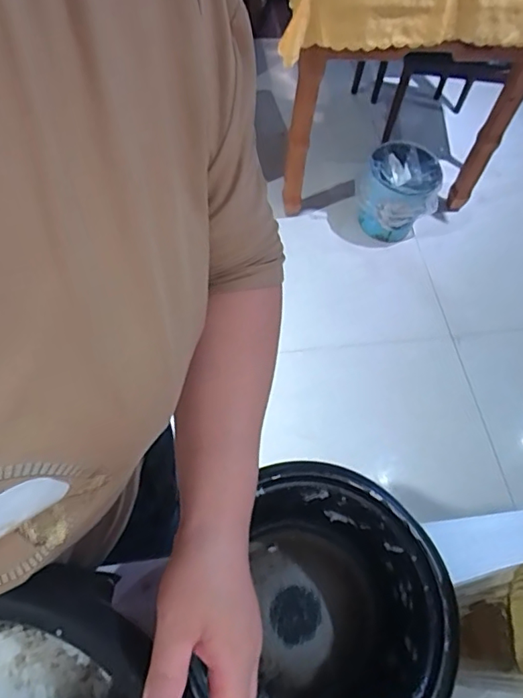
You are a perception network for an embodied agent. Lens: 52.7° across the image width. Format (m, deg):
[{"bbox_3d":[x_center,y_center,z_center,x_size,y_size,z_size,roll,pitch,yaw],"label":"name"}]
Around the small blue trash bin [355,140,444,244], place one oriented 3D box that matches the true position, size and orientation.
[{"bbox_3d":[0.439,-0.499,1.727,0.255,0.246,0.201,22,61,9],"label":"small blue trash bin"}]

